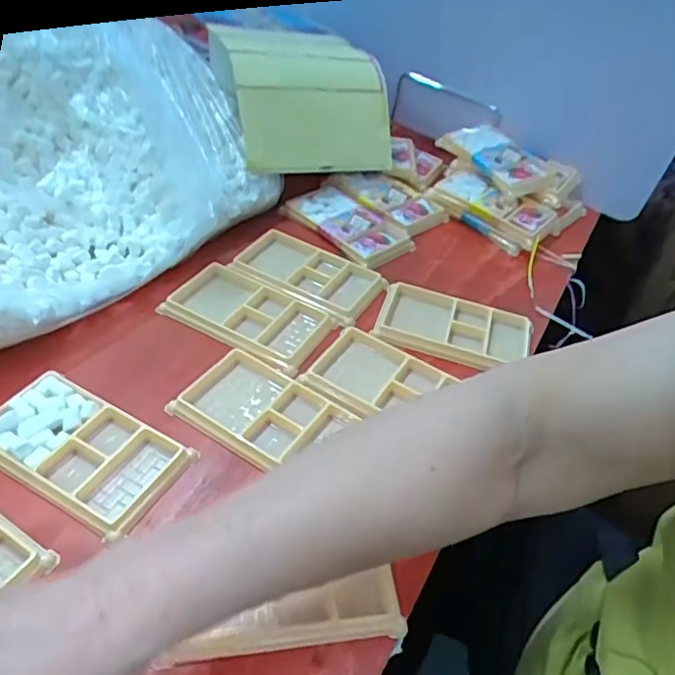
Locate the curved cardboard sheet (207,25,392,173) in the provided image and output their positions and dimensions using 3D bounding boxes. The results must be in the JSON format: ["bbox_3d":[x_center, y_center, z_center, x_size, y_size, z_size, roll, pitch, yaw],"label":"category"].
[{"bbox_3d":[-0.036,-0.260,0.652,0.184,0.134,0.103,25,46,17],"label":"curved cardboard sheet"}]

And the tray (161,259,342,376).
[{"bbox_3d":[-0.086,-0.022,0.506,0.151,0.017,0.078,25,46,17],"label":"tray"}]

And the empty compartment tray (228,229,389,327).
[{"bbox_3d":[-0.030,-0.063,0.552,0.140,0.013,0.083,23,45,14],"label":"empty compartment tray"}]

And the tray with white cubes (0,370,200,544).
[{"bbox_3d":[-0.172,0.072,0.386,0.130,0.011,0.073,24,45,16],"label":"tray with white cubes"}]

